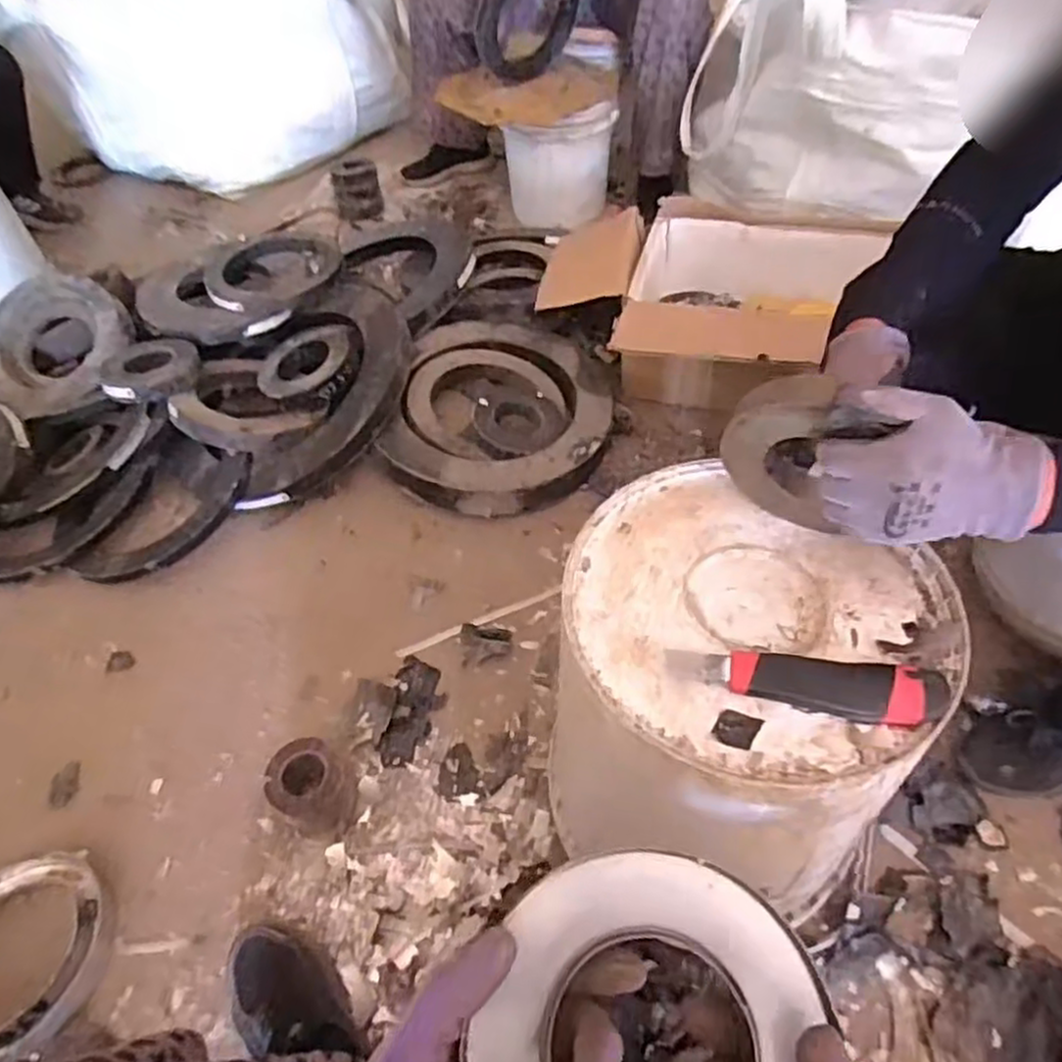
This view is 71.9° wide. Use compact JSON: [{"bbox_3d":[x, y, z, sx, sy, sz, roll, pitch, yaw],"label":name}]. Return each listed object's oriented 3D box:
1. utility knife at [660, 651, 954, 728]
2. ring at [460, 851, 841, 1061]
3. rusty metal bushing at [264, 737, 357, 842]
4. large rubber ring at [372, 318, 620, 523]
[{"bbox_3d":[0.187,0.101,0.501,0.180,0.024,0.046,10,51,12],"label":"utility knife"},{"bbox_3d":[0.047,0.206,0.288,0.131,0.007,0.141,12,66,7],"label":"ring"},{"bbox_3d":[-0.247,0.294,0.840,0.090,0.071,0.097,-39,58,-25],"label":"rusty metal bushing"},{"bbox_3d":[-0.039,-0.182,1.195,0.331,0.104,0.386,6,51,9],"label":"large rubber ring"}]

